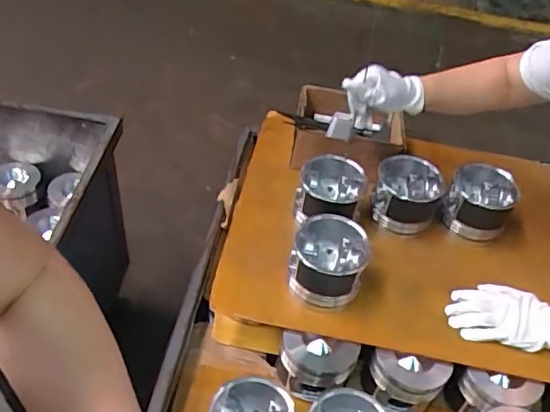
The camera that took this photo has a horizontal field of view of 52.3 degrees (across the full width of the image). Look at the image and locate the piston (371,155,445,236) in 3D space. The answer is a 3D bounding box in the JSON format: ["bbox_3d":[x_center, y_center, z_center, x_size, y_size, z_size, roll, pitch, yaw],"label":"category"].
[{"bbox_3d":[0.231,-0.022,0.980,0.110,0.094,0.125,22,49,13],"label":"piston"}]

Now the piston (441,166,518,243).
[{"bbox_3d":[0.355,-0.004,0.983,0.110,0.097,0.105,26,50,16],"label":"piston"}]

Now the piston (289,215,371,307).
[{"bbox_3d":[0.080,0.086,0.849,0.104,0.098,0.108,4,47,-4],"label":"piston"}]

